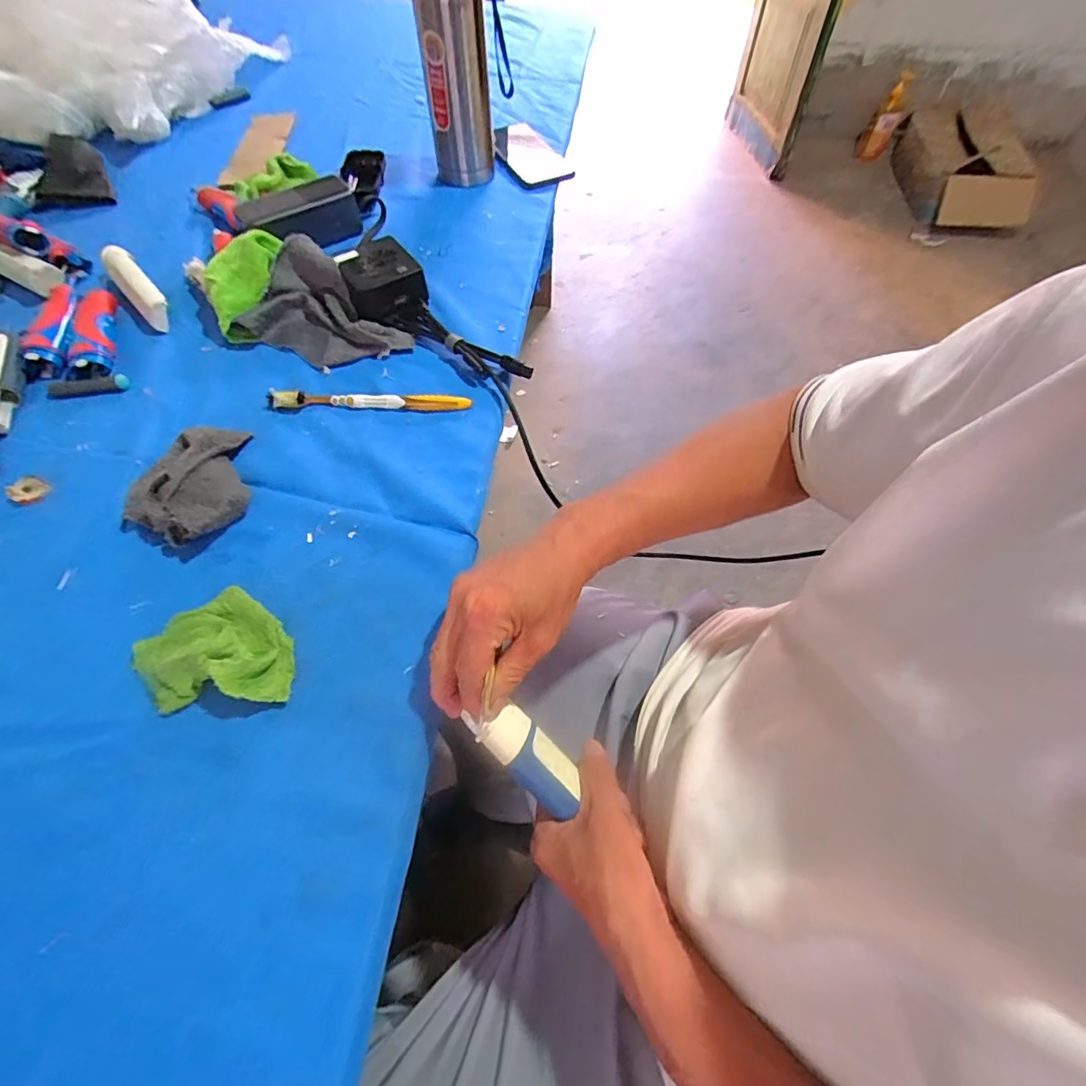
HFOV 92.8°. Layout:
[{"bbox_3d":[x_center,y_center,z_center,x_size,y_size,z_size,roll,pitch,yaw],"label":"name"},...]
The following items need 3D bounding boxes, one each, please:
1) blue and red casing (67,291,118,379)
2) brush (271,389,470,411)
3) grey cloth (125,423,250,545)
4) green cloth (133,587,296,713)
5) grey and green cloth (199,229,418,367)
[{"bbox_3d":[-0.456,-0.217,0.524,0.036,0.022,0.127,-19,61,-10],"label":"blue and red casing"},{"bbox_3d":[-0.162,-0.136,0.489,0.183,0.017,0.015,-1,59,0],"label":"brush"},{"bbox_3d":[-0.291,-0.053,0.429,0.088,0.032,0.111,1,59,1],"label":"grey cloth"},{"bbox_3d":[-0.232,0.072,0.364,0.104,0.030,0.080,-5,59,-2],"label":"green cloth"},{"bbox_3d":[-0.252,-0.239,0.526,0.206,0.056,0.122,36,66,19],"label":"grey and green cloth"}]

